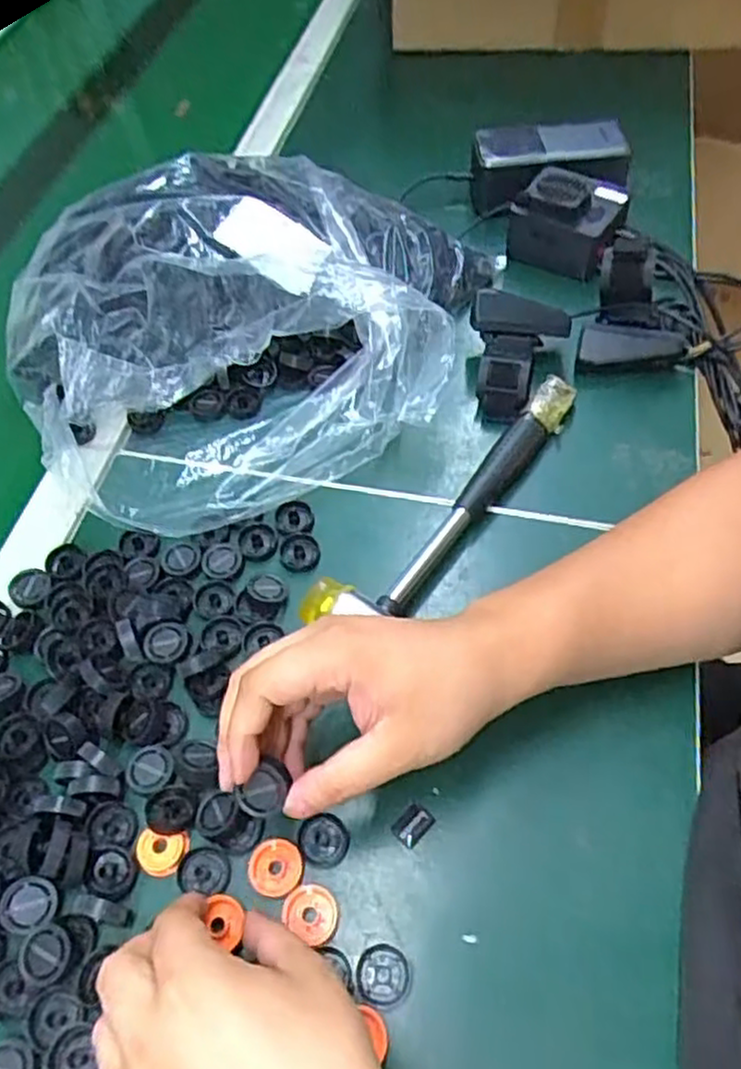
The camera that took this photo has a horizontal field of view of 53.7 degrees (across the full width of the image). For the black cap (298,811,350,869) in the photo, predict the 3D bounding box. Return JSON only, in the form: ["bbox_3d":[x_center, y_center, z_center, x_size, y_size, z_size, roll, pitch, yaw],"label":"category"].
[{"bbox_3d":[-0.023,0.155,0.369,0.025,0.004,0.024,-2,57,4],"label":"black cap"}]

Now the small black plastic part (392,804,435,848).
[{"bbox_3d":[0.022,0.149,0.373,0.015,0.004,0.019,35,66,24],"label":"small black plastic part"}]

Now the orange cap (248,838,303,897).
[{"bbox_3d":[-0.047,0.164,0.360,0.025,0.006,0.026,-2,57,4],"label":"orange cap"}]

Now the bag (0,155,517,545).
[{"bbox_3d":[-0.081,-0.163,0.532,0.348,0.094,0.284,-24,58,-10],"label":"bag"}]

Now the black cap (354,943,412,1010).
[{"bbox_3d":[0.006,0.204,0.338,0.025,0.004,0.025,0,54,1],"label":"black cap"}]

